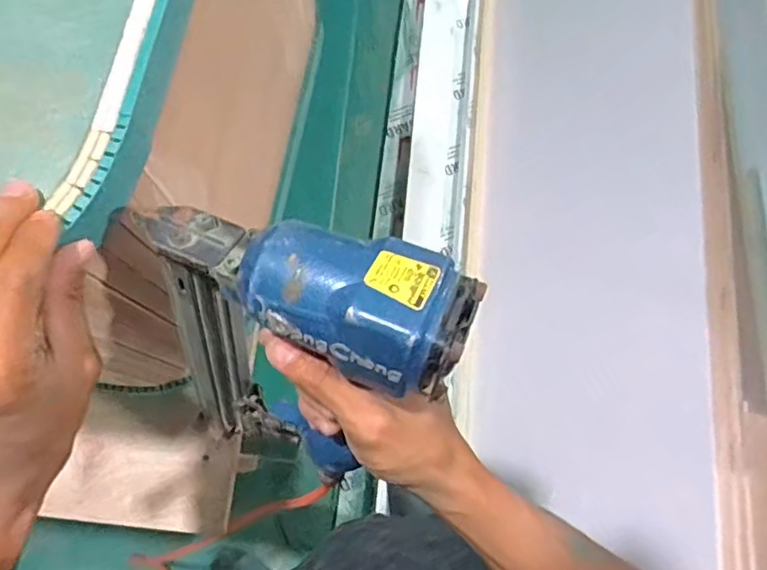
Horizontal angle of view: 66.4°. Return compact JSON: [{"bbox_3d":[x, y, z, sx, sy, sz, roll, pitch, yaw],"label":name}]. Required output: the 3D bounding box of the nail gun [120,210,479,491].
[{"bbox_3d":[-0.052,0.043,0.345,0.168,0.227,0.063,21,56,7],"label":"nail gun"}]

